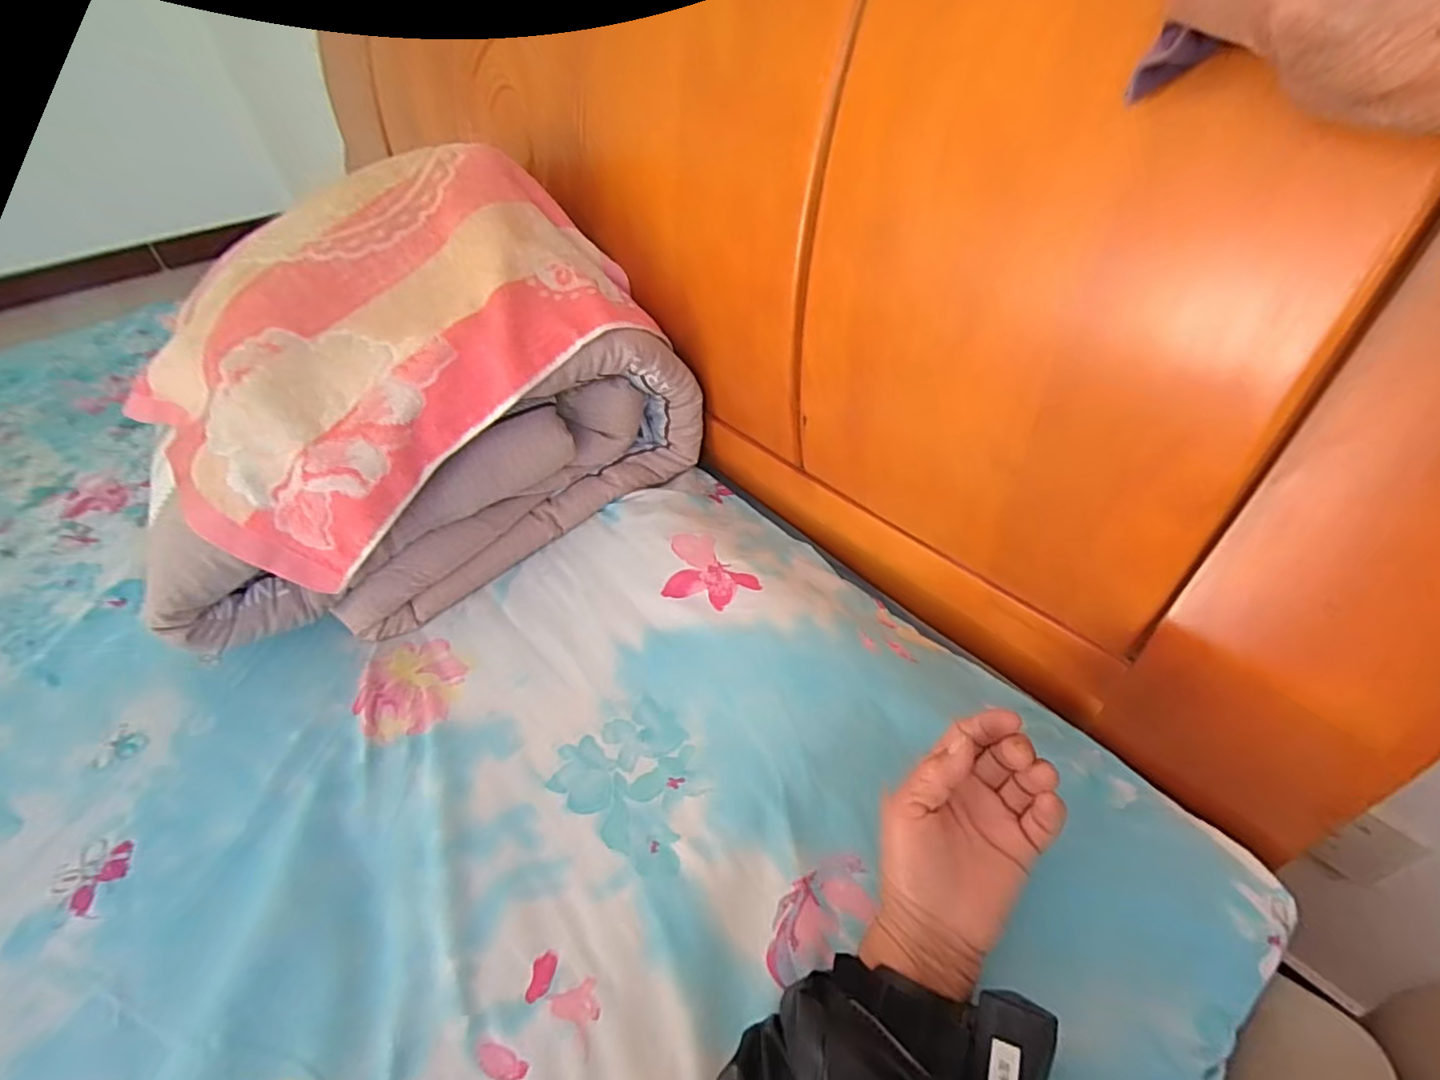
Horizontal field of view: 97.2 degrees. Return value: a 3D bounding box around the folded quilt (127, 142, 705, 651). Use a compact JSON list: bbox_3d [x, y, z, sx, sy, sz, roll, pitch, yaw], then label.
[{"bbox_3d":[-0.279,-0.139,0.578,0.462,0.263,0.298,-31,50,-26],"label":"folded quilt"}]

